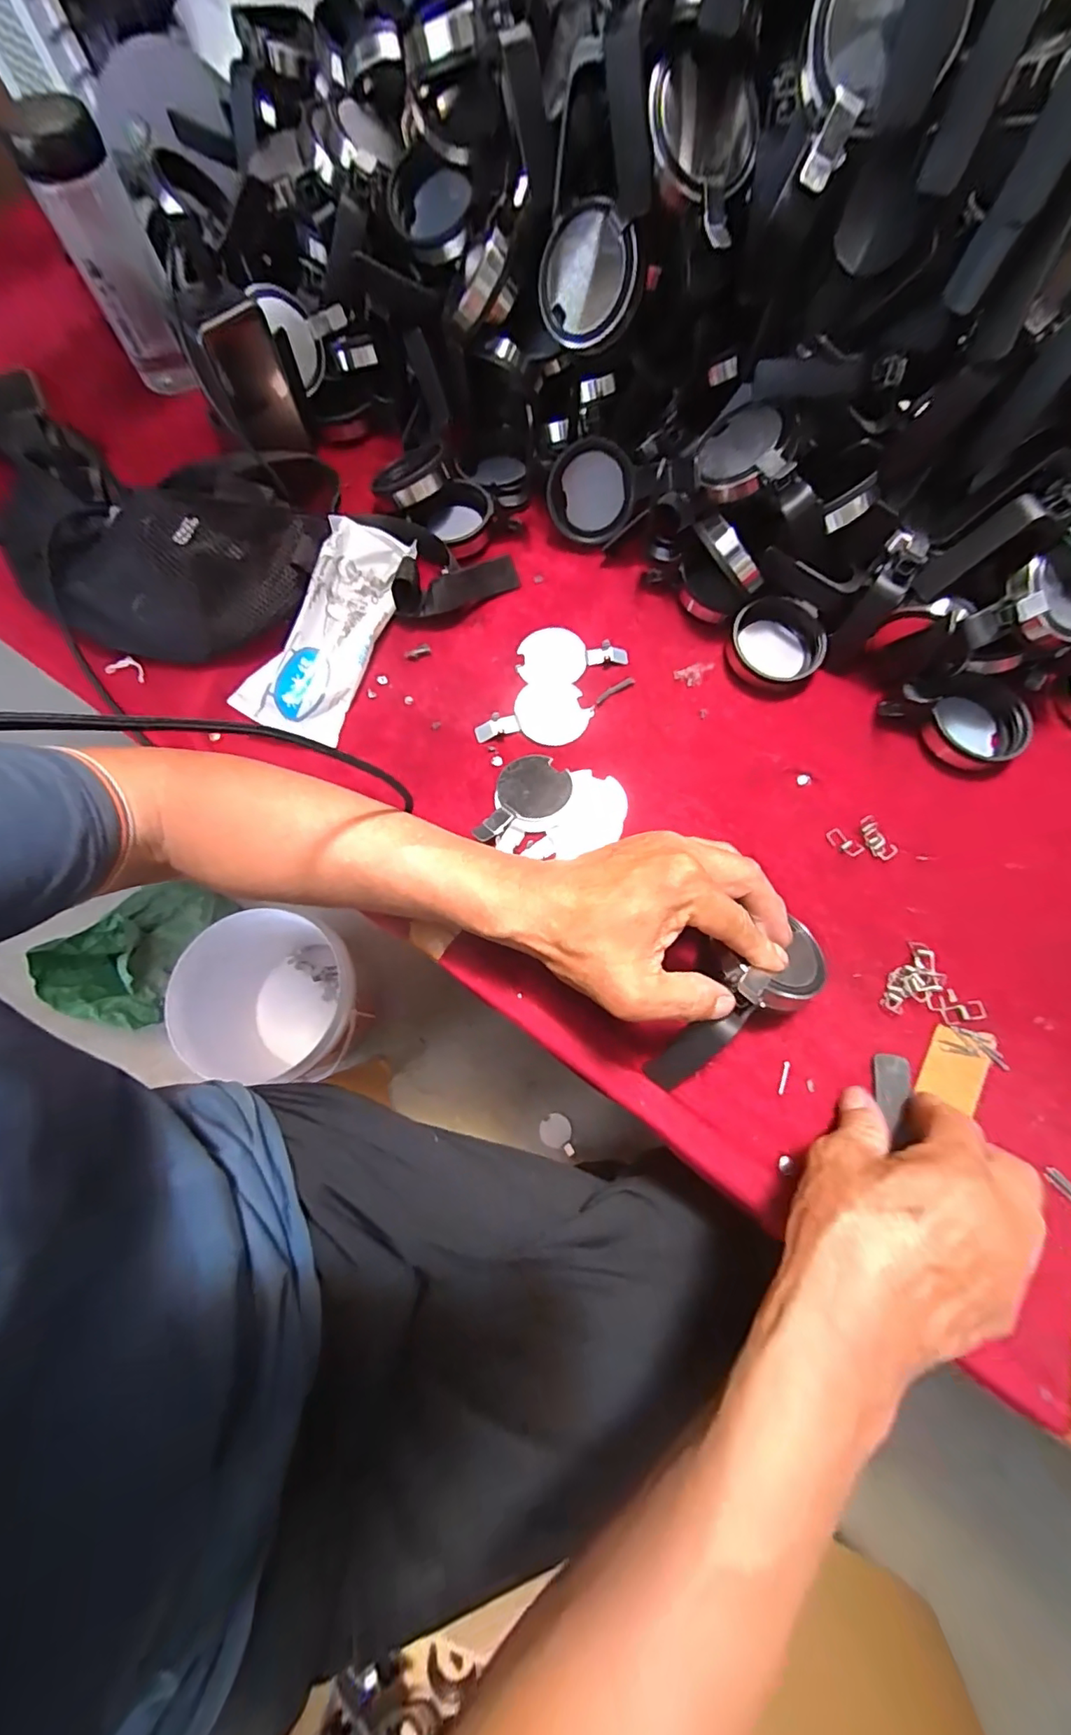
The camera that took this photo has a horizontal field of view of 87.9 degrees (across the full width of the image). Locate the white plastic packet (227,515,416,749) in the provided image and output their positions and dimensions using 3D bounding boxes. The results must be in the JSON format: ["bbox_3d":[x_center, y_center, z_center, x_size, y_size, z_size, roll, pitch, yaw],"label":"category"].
[{"bbox_3d":[-0.153,-0.185,0.430,0.073,0.025,0.187,30,75,-21],"label":"white plastic packet"}]

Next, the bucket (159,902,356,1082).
[{"bbox_3d":[-0.416,0.221,0.957,0.265,0.255,0.239,20,73,7],"label":"bucket"}]

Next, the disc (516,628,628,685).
[{"bbox_3d":[0.029,-0.168,0.439,0.084,0.005,0.047,-2,72,0],"label":"disc"}]

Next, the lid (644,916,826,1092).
[{"bbox_3d":[0.114,0.079,0.327,0.129,0.043,0.055,-39,76,2],"label":"lid"}]

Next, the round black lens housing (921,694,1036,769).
[{"bbox_3d":[0.327,-0.104,0.411,0.070,0.018,0.059,-2,72,-1],"label":"round black lens housing"}]

